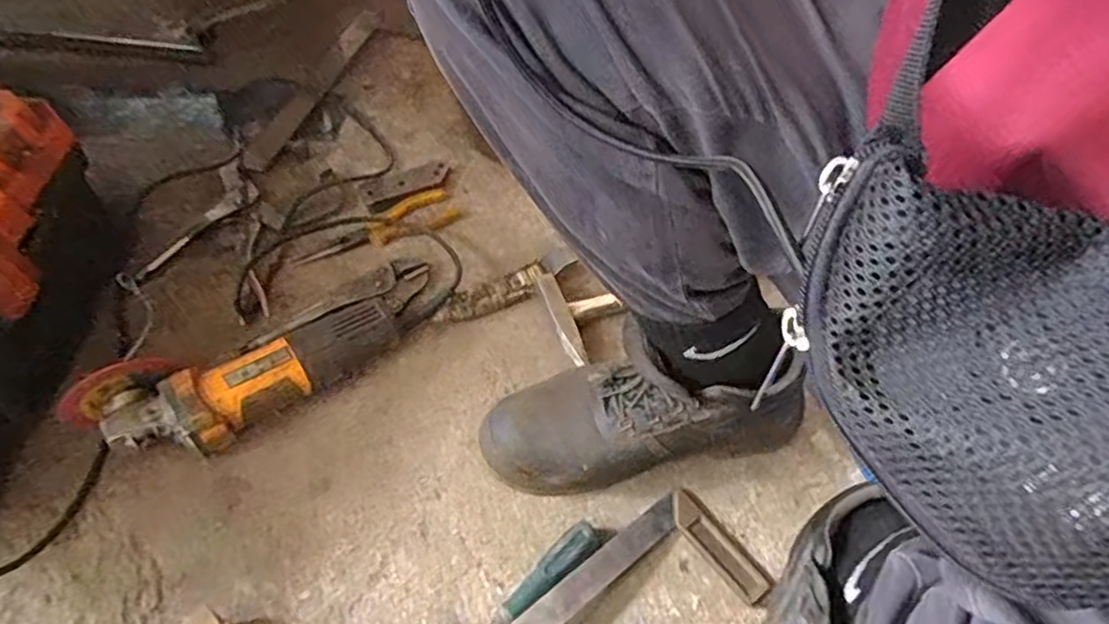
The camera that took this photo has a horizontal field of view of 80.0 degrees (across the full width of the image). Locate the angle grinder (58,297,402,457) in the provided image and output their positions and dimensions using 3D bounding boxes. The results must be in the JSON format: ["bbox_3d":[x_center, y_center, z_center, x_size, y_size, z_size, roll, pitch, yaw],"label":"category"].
[{"bbox_3d":[-0.288,0.059,0.623,0.281,0.087,0.096,-31,61,-22],"label":"angle grinder"}]

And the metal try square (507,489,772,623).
[{"bbox_3d":[0.068,0.240,0.544,0.216,0.029,0.110,-30,60,-22],"label":"metal try square"}]

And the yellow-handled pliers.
[{"bbox_3d":[-0.207,-0.095,0.782,0.194,0.018,0.050,-28,59,-20],"label":"yellow-handled pliers"}]

